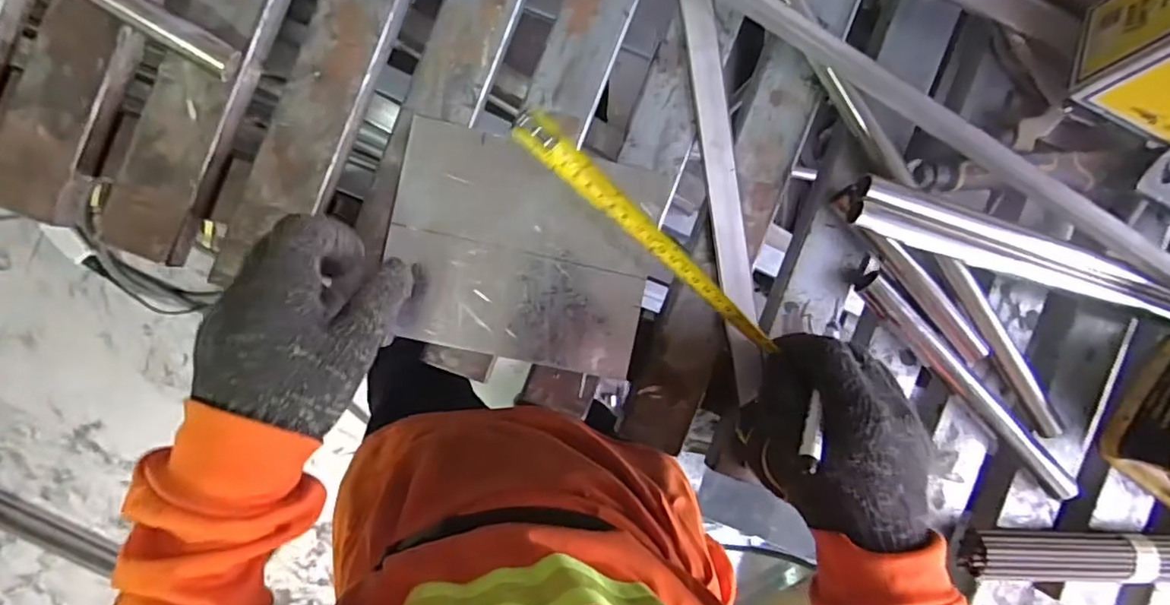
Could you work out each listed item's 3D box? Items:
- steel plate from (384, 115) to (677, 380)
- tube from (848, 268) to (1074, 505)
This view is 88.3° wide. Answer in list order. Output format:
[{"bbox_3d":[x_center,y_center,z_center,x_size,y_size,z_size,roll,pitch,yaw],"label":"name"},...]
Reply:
[{"bbox_3d":[-0.043,-0.037,0.430,0.185,0.010,0.152,12,95,-5],"label":"steel plate"},{"bbox_3d":[0.289,0.063,0.454,0.232,0.021,0.020,44,87,-6],"label":"tube"}]

